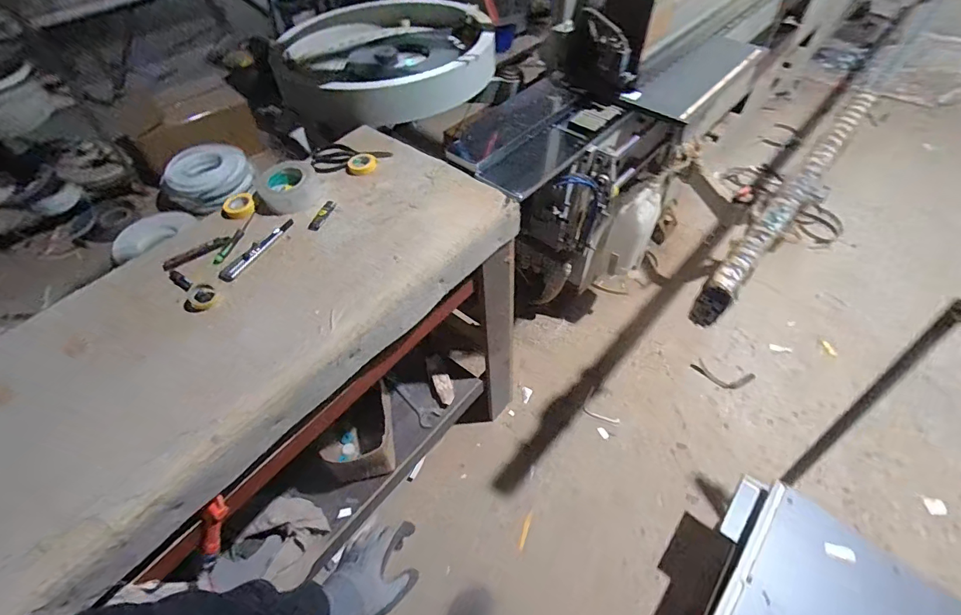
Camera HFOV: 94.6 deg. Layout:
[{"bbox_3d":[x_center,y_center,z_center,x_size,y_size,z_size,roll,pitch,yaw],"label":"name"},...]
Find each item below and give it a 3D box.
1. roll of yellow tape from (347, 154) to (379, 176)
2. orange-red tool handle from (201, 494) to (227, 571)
[{"bbox_3d":[-0.280,-0.341,1.055,0.071,0.017,0.073,-1,56,1],"label":"roll of yellow tape"},{"bbox_3d":[-0.437,0.365,0.721,0.025,0.162,0.037,29,26,20],"label":"orange-red tool handle"}]

